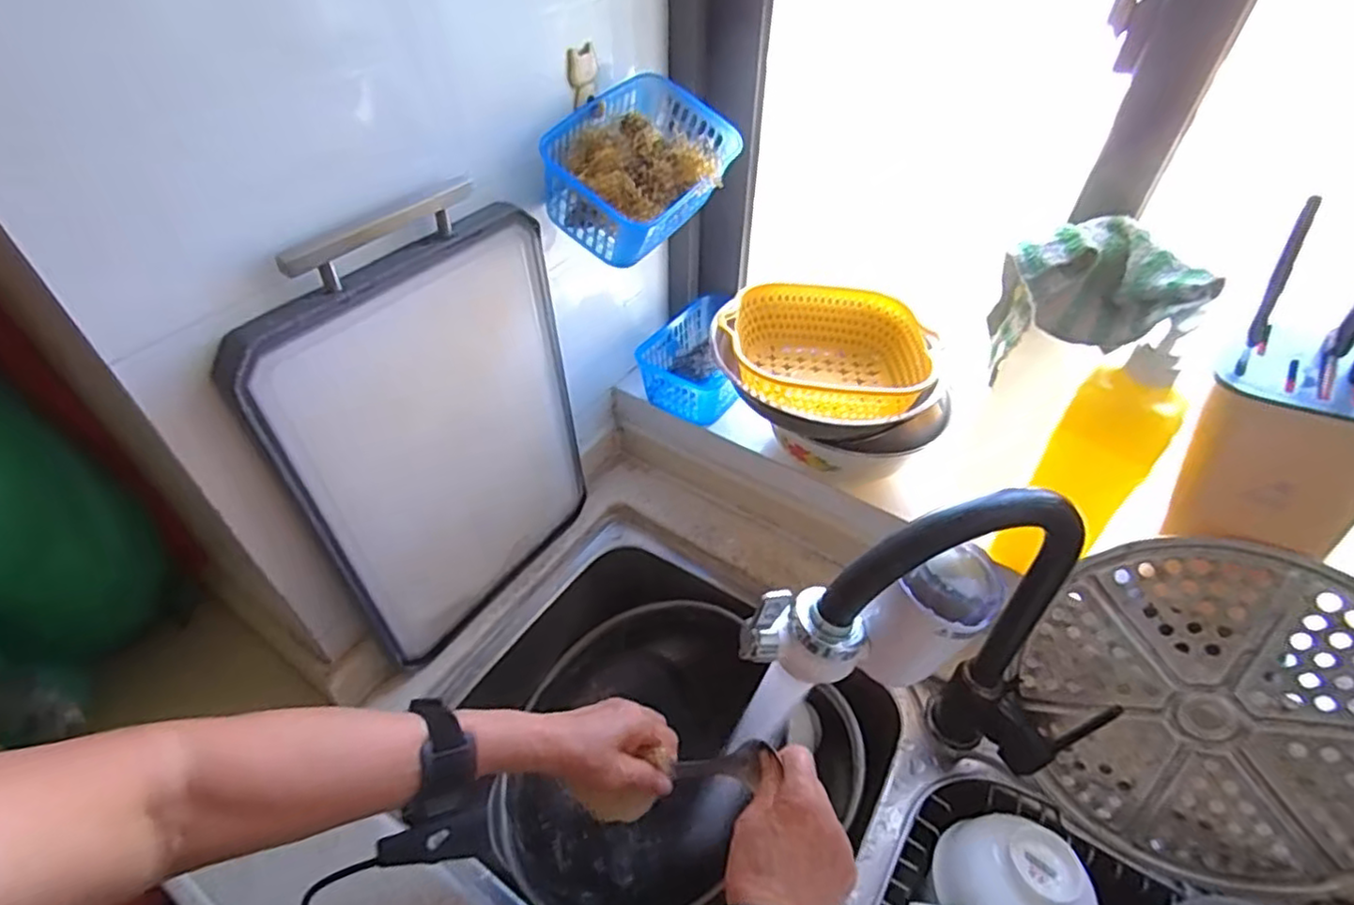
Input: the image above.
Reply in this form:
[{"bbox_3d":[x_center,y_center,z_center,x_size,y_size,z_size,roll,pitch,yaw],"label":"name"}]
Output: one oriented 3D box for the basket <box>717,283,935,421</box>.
[{"bbox_3d":[0.141,-0.090,0.654,0.186,0.078,0.188,5,46,5],"label":"basket"}]

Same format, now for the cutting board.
[{"bbox_3d":[-0.193,-0.009,0.577,0.025,0.404,0.261,27,50,28],"label":"cutting board"}]

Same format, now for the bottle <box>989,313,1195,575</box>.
[{"bbox_3d":[0.334,0.022,0.540,0.046,0.253,0.066,-31,53,-27],"label":"bottle"}]

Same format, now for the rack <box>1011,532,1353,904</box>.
[{"bbox_3d":[0.423,0.207,0.519,0.260,0.281,0.009,-10,2,32],"label":"rack"}]

